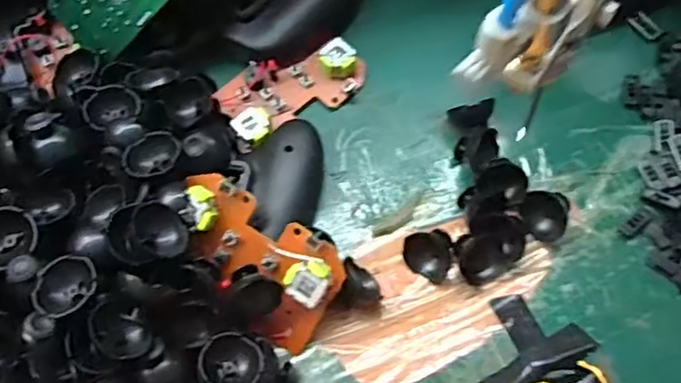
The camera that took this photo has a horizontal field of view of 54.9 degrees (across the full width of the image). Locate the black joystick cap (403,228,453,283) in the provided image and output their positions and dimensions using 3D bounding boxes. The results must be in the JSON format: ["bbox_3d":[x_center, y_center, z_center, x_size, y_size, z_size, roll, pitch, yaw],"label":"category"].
[{"bbox_3d":[0.044,0.032,0.335,0.023,0.012,0.024,-1,66,2],"label":"black joystick cap"}]

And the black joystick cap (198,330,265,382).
[{"bbox_3d":[-0.049,0.077,0.295,0.027,0.017,0.028,-1,66,2],"label":"black joystick cap"}]

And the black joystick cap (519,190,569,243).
[{"bbox_3d":[0.104,0.012,0.336,0.023,0.014,0.023,7,66,6],"label":"black joystick cap"}]

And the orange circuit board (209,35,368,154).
[{"bbox_3d":[-0.029,-0.061,0.377,0.084,0.016,0.046,-33,69,-12],"label":"orange circuit board"}]

